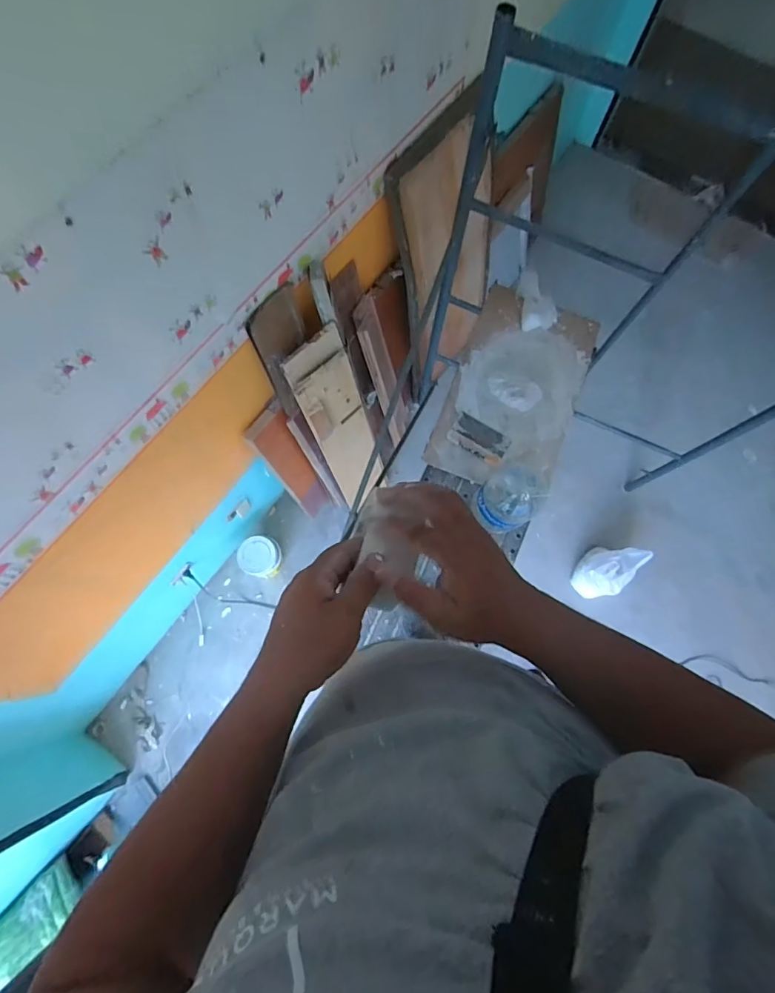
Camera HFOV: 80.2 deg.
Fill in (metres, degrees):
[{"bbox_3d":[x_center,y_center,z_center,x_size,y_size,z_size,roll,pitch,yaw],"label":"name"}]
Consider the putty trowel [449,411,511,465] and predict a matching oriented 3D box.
[{"bbox_3d":[0.303,-0.189,1.529,0.195,0.036,0.120,35,76,8],"label":"putty trowel"}]

